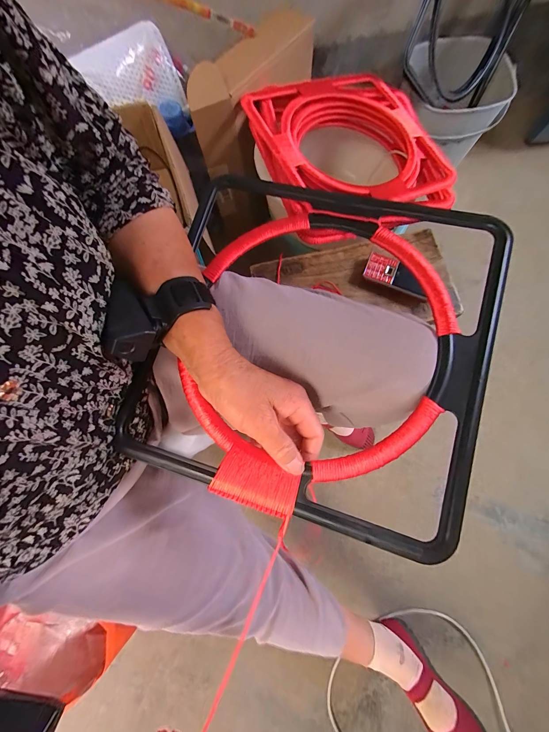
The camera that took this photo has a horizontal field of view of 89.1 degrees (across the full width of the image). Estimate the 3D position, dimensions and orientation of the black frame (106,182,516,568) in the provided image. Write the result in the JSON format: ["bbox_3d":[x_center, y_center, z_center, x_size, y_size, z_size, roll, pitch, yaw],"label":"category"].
[{"bbox_3d":[0.041,-0.027,0.276,0.330,0.047,0.333,18,75,5],"label":"black frame"}]

